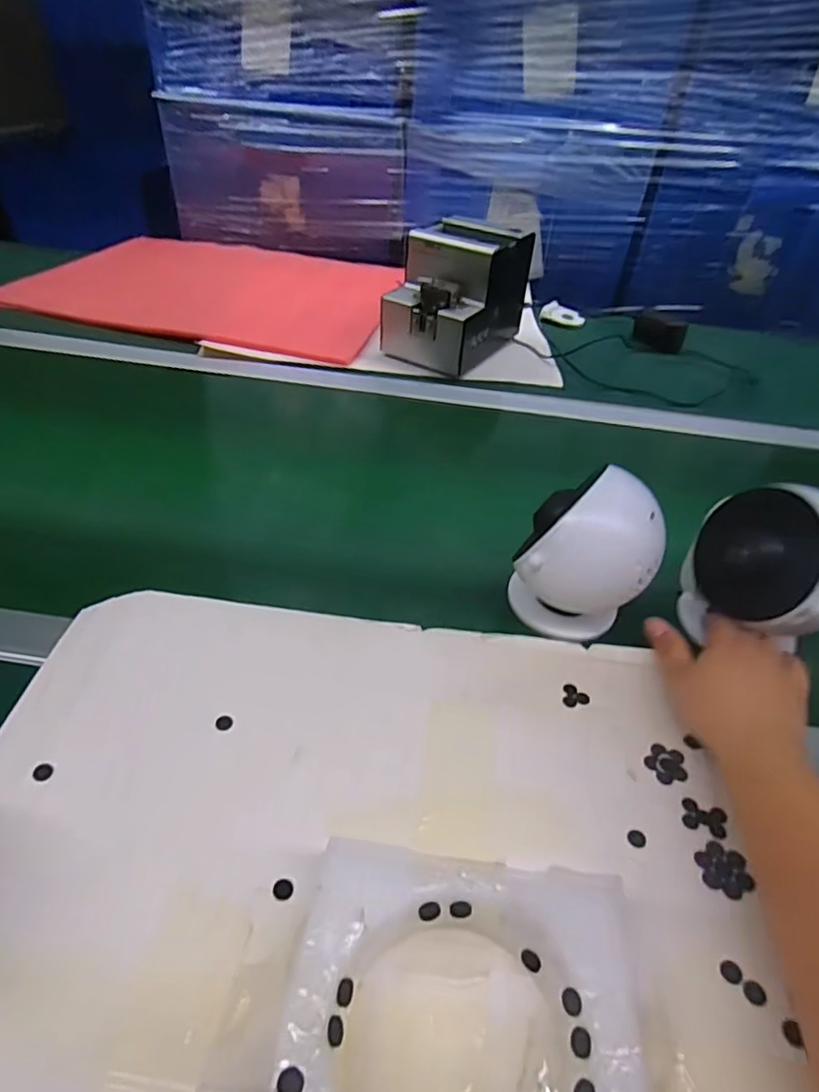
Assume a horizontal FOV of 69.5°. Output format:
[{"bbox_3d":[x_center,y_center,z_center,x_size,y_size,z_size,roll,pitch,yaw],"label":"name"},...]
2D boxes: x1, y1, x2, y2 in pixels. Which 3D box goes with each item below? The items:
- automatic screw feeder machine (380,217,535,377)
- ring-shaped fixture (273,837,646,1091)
[{"bbox_3d":[0.063,-0.339,0.792,0.131,0.140,0.177,23,44,20],"label":"automatic screw feeder machine"},{"bbox_3d":[0.022,0.209,0.251,0.143,0.038,0.132,7,40,2],"label":"ring-shaped fixture"}]

